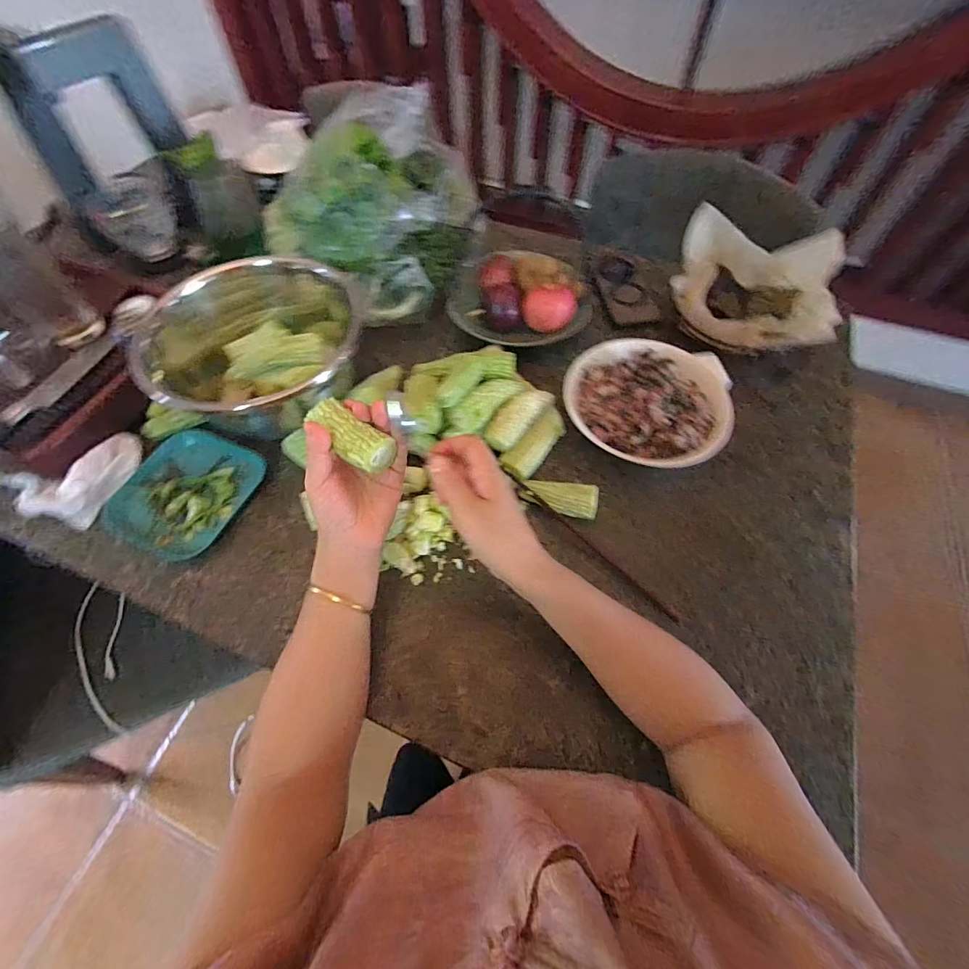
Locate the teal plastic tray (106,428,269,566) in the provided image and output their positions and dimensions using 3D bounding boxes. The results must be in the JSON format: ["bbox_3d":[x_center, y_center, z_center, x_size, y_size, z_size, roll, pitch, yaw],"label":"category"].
[{"bbox_3d":[-0.356,0.008,0.506,0.145,0.013,0.152,24,63,13],"label":"teal plastic tray"}]

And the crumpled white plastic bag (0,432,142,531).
[{"bbox_3d":[-0.495,-0.020,0.506,0.130,0.023,0.125,19,62,10],"label":"crumpled white plastic bag"}]

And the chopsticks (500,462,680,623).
[{"bbox_3d":[0.112,0.060,0.468,0.241,0.014,0.010,40,68,20],"label":"chopsticks"}]

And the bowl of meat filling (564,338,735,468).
[{"bbox_3d":[0.208,-0.102,0.522,0.213,0.079,0.174,4,61,2],"label":"bowl of meat filling"}]

